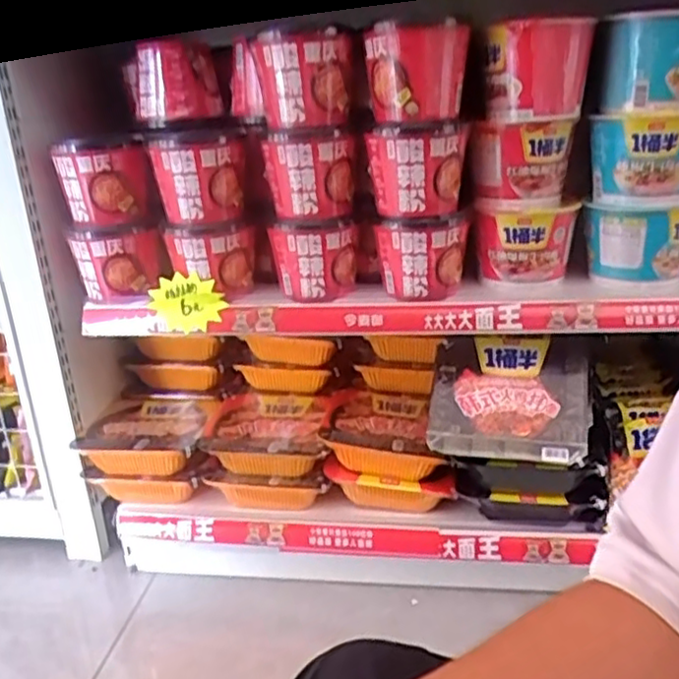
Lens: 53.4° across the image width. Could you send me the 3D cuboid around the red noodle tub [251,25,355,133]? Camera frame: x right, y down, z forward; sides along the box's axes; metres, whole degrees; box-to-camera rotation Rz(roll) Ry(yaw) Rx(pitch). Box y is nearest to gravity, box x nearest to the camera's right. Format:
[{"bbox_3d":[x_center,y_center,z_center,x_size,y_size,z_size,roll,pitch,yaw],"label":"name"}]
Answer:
[{"bbox_3d":[-0.041,-0.313,0.817,0.116,0.106,0.094,-4,21,-3],"label":"red noodle tub"}]

